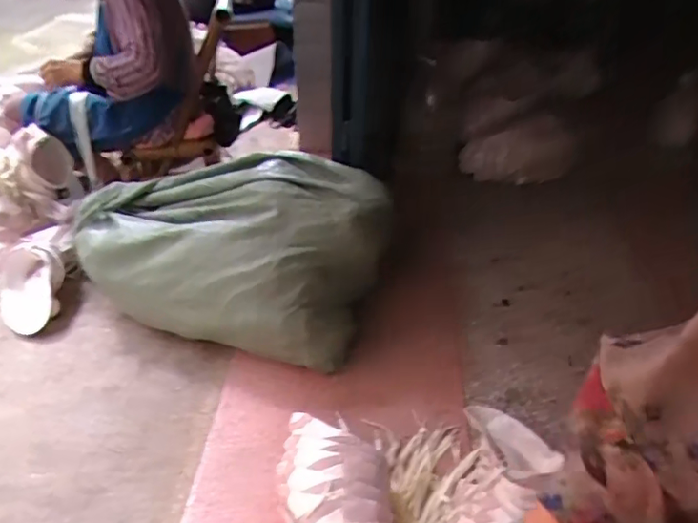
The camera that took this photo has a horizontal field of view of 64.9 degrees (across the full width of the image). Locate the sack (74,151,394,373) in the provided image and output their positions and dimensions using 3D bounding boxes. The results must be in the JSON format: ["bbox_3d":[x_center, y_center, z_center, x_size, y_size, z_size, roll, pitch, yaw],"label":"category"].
[{"bbox_3d":[-0.279,-0.042,1.247,0.691,0.301,0.377,8,36,10],"label":"sack"}]

